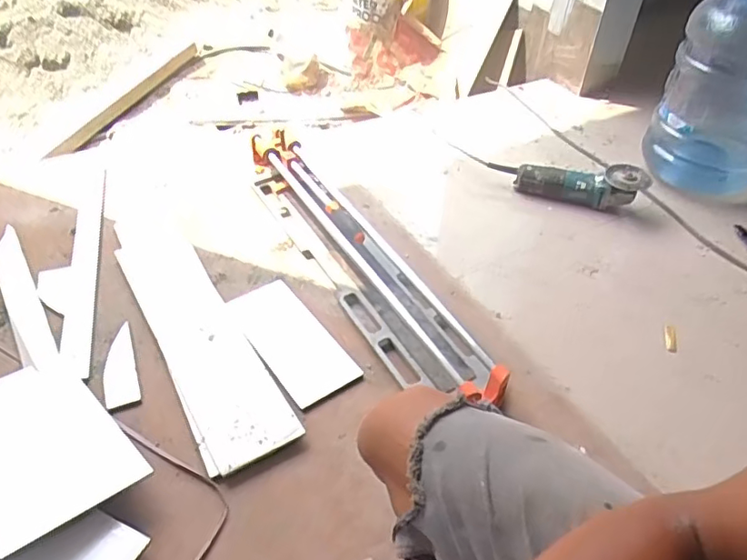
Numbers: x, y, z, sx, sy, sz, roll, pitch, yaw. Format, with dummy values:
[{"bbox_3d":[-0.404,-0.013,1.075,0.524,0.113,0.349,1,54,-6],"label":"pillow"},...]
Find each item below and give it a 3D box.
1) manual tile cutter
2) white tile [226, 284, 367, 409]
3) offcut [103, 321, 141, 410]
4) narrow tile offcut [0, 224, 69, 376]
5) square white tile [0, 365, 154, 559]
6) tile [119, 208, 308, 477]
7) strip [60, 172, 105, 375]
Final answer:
[{"bbox_3d":[-0.036,-0.046,1.016,0.118,0.094,0.724,-21,48,-23],"label":"manual tile cutter"},{"bbox_3d":[-0.130,0.090,0.918,0.113,0.015,0.231,-24,57,-31],"label":"white tile"},{"bbox_3d":[-0.380,0.125,0.863,0.047,0.007,0.146,-15,46,-18],"label":"offcut"},{"bbox_3d":[-0.573,0.031,0.945,0.049,0.014,0.368,-23,49,-25],"label":"narrow tile offcut"},{"bbox_3d":[-0.430,0.200,0.739,0.291,0.009,0.168,29,38,36],"label":"square white tile"},{"bbox_3d":[-0.300,0.053,0.940,0.126,0.017,0.577,-21,48,-24],"label":"tile"},{"bbox_3d":[-0.509,-0.040,1.025,0.046,0.013,0.524,-9,45,-13],"label":"strip"}]

